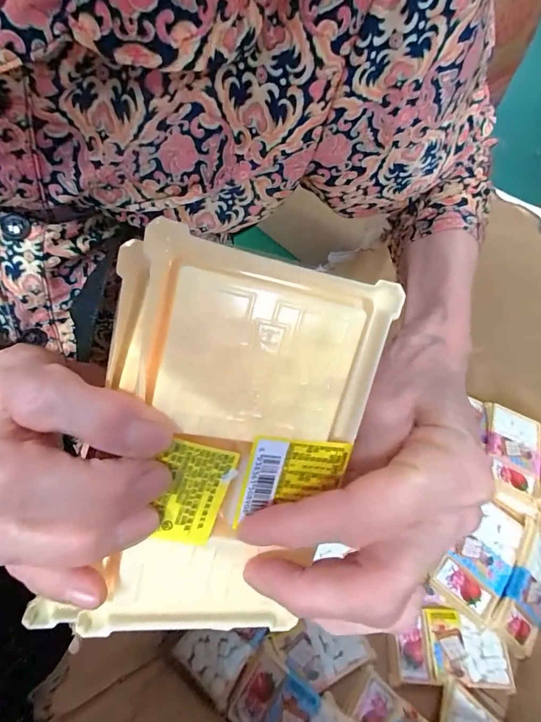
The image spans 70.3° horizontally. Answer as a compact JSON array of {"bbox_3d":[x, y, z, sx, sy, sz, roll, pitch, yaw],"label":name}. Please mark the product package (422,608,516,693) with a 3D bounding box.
[{"bbox_3d":[0.222,0.323,0.431,0.092,0.015,0.067,8,60,3],"label":"product package"}]

